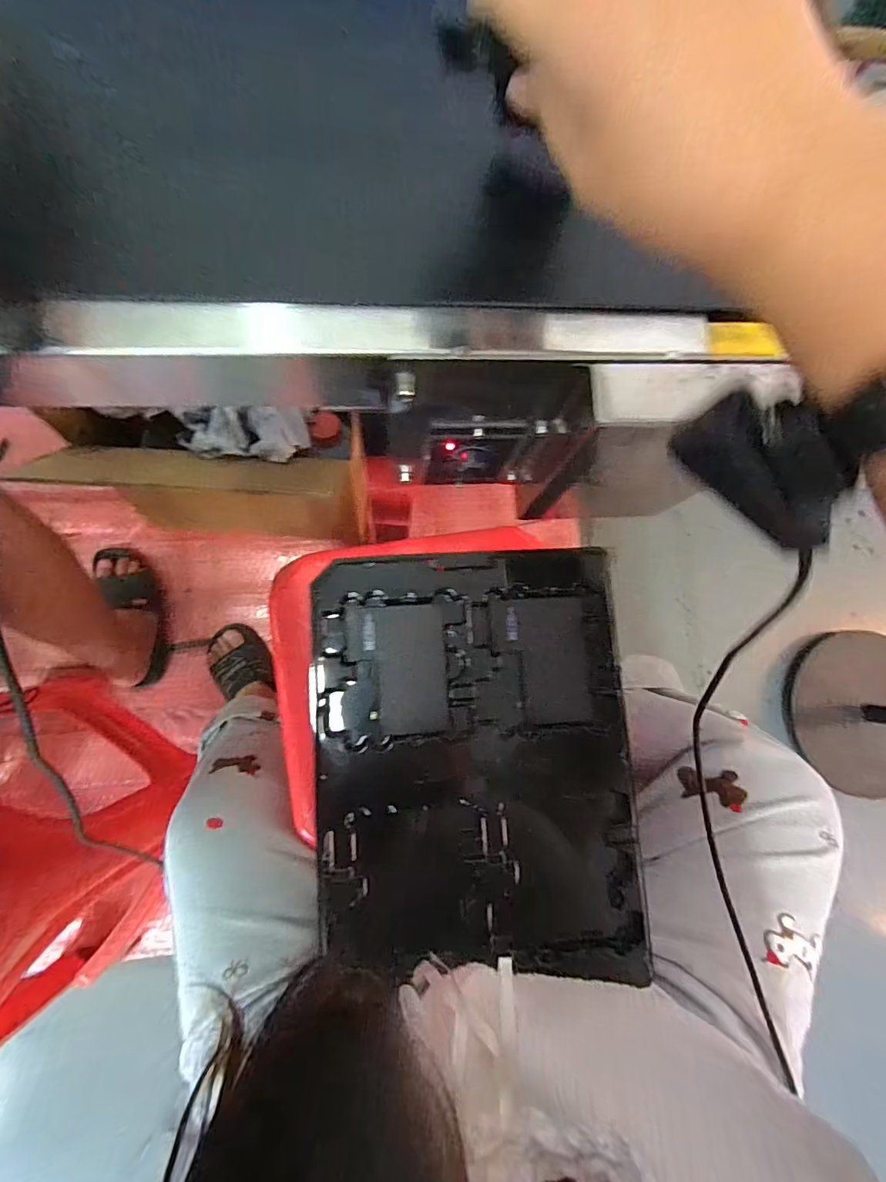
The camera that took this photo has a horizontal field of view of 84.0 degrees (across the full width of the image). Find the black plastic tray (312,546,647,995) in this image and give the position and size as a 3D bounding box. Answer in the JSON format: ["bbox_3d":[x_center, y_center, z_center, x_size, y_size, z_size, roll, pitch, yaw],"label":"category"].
[{"bbox_3d":[0.023,0.111,0.336,0.209,0.015,0.272,-3,83,-6],"label":"black plastic tray"}]

